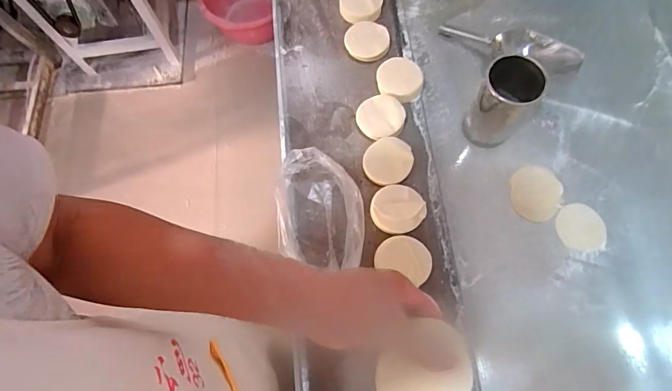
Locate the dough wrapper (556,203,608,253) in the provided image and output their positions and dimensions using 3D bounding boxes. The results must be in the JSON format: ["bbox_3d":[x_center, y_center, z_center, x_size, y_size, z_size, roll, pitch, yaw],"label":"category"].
[{"bbox_3d":[0.426,0.056,0.684,0.084,0.004,0.083,3,70,1],"label":"dough wrapper"}]

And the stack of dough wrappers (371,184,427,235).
[{"bbox_3d":[0.107,0.025,0.680,0.091,0.038,0.095,-23,72,-8],"label":"stack of dough wrappers"}]

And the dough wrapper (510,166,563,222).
[{"bbox_3d":[0.355,-0.004,0.704,0.086,0.004,0.102,22,72,7],"label":"dough wrapper"}]

